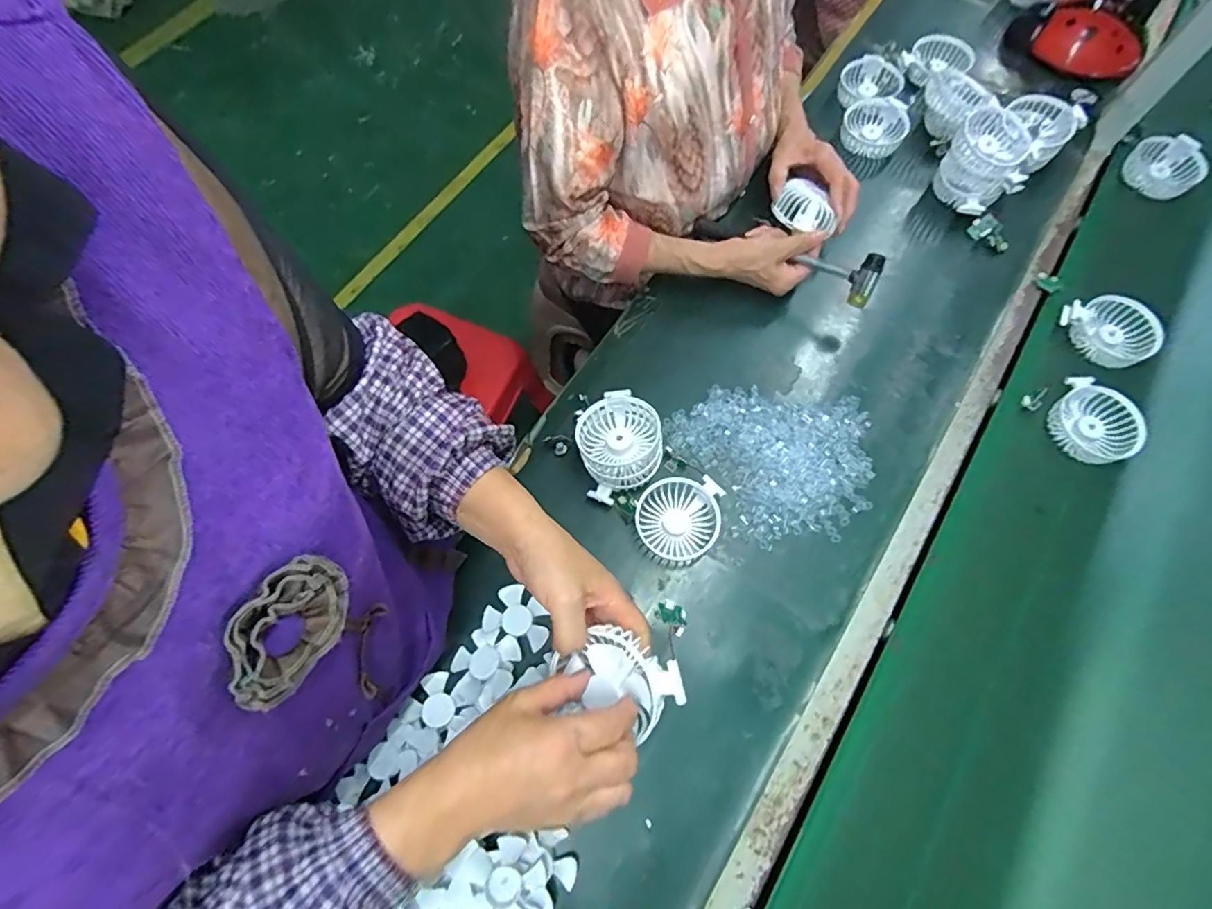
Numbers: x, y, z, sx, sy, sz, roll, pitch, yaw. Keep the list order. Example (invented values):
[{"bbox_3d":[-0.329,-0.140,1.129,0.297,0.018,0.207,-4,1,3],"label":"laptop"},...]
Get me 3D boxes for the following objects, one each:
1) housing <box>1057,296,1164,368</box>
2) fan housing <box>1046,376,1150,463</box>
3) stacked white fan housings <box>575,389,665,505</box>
[{"bbox_3d":[0.627,-0.154,0.680,0.087,0.031,0.095,0,70,-1],"label":"housing"},{"bbox_3d":[0.568,-0.037,0.638,0.082,0.029,0.097,-37,74,-13],"label":"fan housing"},{"bbox_3d":[0.015,-0.008,0.612,0.093,0.061,0.108,-15,70,-6],"label":"stacked white fan housings"}]

